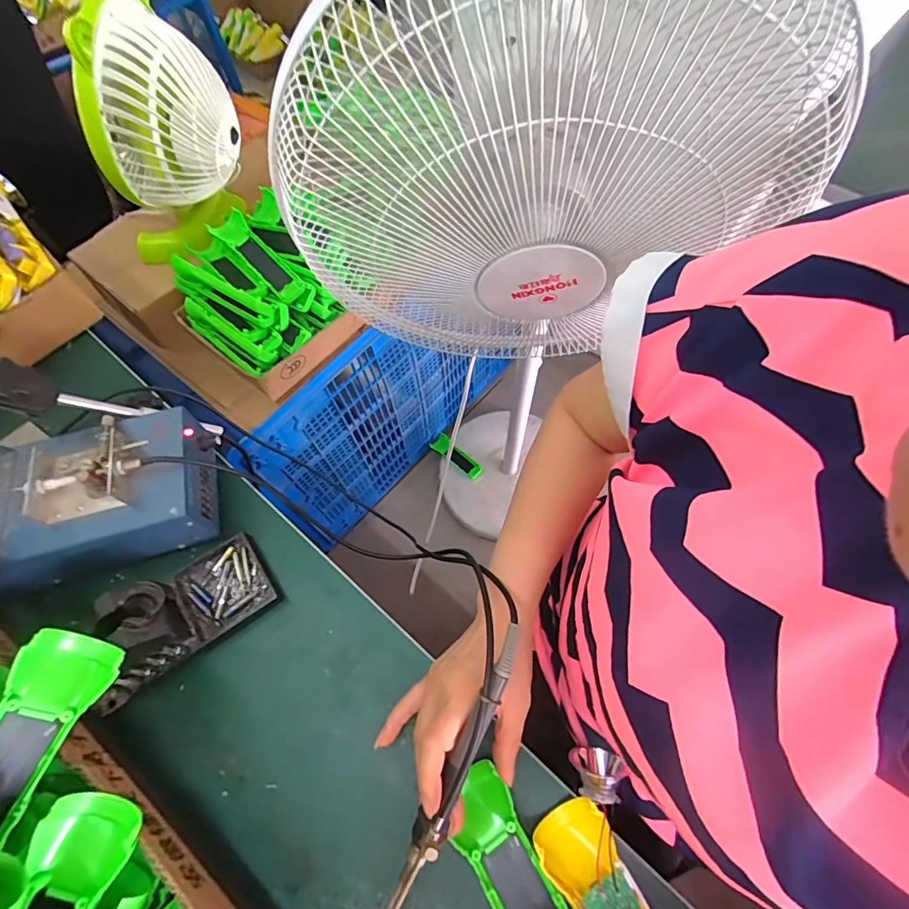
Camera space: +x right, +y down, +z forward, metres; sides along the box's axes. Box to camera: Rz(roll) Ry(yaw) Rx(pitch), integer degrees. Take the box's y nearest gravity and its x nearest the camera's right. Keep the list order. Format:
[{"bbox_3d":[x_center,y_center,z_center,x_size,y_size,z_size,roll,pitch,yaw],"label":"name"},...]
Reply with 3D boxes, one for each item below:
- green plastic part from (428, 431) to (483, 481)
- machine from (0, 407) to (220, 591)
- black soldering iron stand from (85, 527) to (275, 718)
[{"bbox_3d":[0.007,0.001,1.227,0.158,0.018,0.048,37,70,18],"label":"green plastic part"},{"bbox_3d":[-0.318,0.027,0.391,0.196,0.113,0.120,-17,64,-7],"label":"machine"},{"bbox_3d":[-0.238,0.128,0.376,0.153,0.072,0.078,-34,67,-14],"label":"black soldering iron stand"}]

